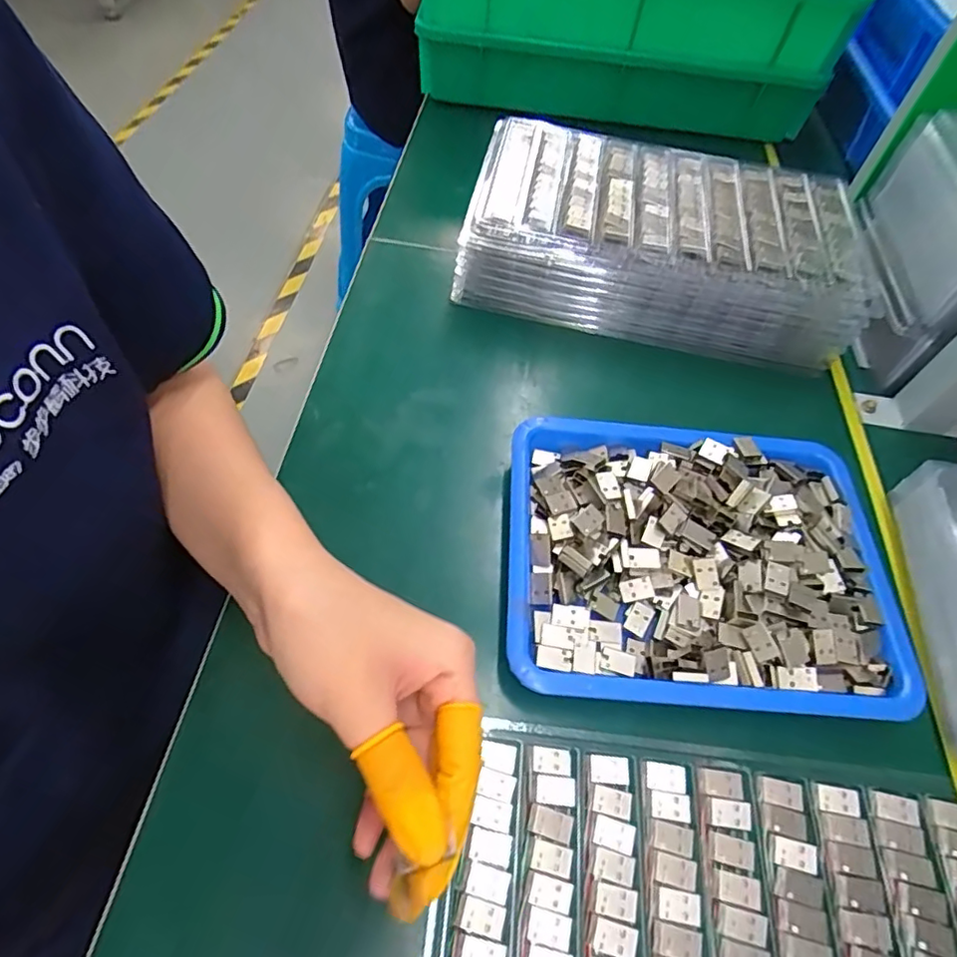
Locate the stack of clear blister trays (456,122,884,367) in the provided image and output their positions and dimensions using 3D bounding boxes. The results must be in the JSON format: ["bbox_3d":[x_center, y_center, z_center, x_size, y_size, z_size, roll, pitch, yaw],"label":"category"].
[{"bbox_3d":[0.142,-0.191,0.475,0.292,0.086,0.158,11,56,5],"label":"stack of clear blister trays"}]

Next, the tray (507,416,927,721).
[{"bbox_3d":[0.127,0.044,0.335,0.214,0.033,0.165,4,56,0],"label":"tray"}]

